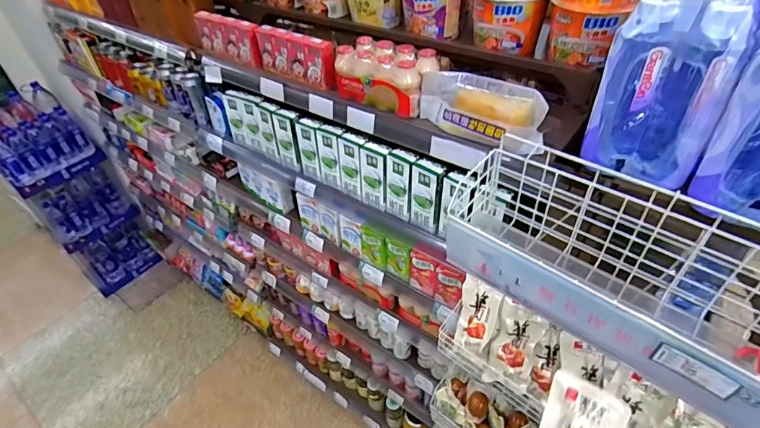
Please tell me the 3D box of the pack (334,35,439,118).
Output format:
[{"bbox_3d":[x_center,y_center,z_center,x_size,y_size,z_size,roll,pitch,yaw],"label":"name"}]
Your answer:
[{"bbox_3d":[0.014,-0.251,0.764,0.177,0.085,0.101,24,49,28],"label":"pack"}]

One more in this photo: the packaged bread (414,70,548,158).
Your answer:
[{"bbox_3d":[0.158,-0.164,0.663,0.211,0.076,0.068,30,52,32],"label":"packaged bread"}]

